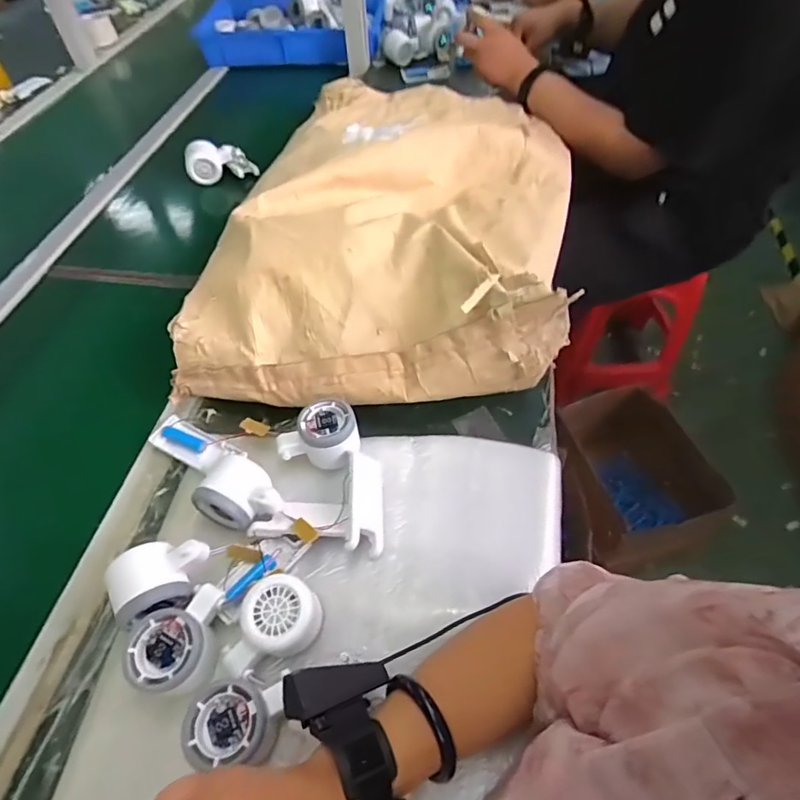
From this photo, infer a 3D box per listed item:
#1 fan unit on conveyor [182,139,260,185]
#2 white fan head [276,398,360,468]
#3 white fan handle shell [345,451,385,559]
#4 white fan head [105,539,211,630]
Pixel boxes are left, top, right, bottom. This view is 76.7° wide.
[{"bbox_3d":[-0.311,-0.415,0.880,0.116,0.056,0.037,-5,53,-1],"label":"fan unit on conveyor"},{"bbox_3d":[-0.085,0.035,0.526,0.082,0.045,0.060,3,53,5],"label":"white fan head"},{"bbox_3d":[-0.032,0.094,0.482,0.030,0.029,0.102,-2,53,1],"label":"white fan handle shell"},{"bbox_3d":[-0.202,0.158,0.442,0.079,0.054,0.055,-22,55,-14],"label":"white fan head"}]

